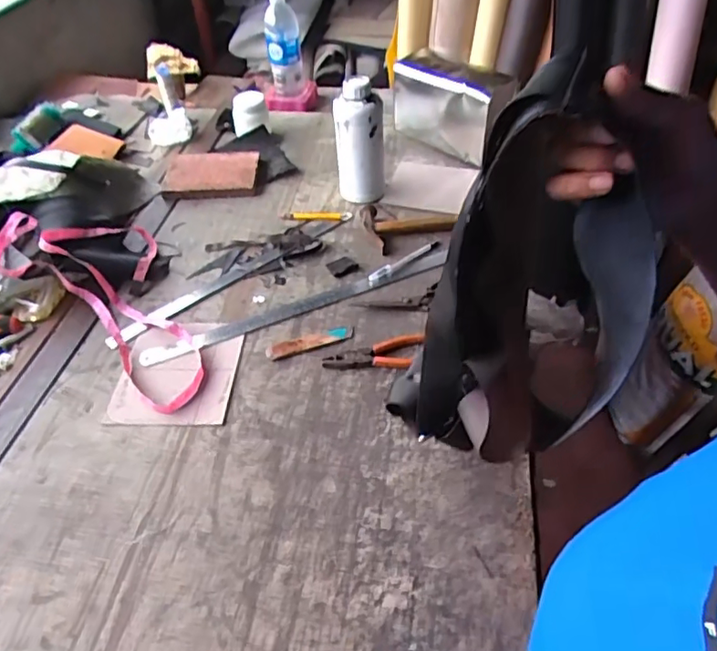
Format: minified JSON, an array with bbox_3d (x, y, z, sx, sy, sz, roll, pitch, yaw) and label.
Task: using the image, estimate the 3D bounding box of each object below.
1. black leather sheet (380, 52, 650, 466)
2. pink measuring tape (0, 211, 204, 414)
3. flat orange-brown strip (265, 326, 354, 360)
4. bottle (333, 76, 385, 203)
[{"bbox_3d":[0.120,-0.015,0.422,0.140,0.315,0.081,24,49,23],"label":"black leather sheet"},{"bbox_3d":[-0.371,-0.039,0.864,0.240,0.093,0.432,-28,51,-24],"label":"pink measuring tape"},{"bbox_3d":[-0.071,0.021,0.849,0.131,0.010,0.026,-16,47,-13],"label":"flat orange-brown strip"},{"bbox_3d":[0.004,-0.325,1.041,0.087,0.215,0.067,-2,45,0],"label":"bottle"}]

